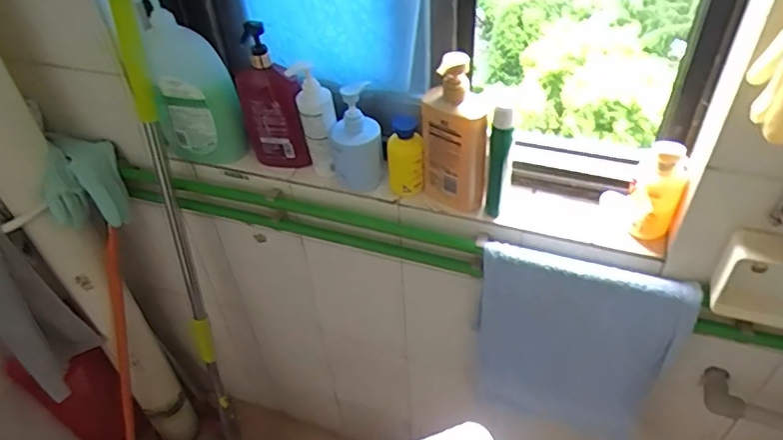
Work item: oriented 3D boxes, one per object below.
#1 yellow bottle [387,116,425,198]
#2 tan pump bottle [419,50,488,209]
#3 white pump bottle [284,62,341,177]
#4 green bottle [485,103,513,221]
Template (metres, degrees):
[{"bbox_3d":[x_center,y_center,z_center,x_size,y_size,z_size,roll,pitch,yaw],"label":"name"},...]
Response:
[{"bbox_3d":[0.021,-0.095,0.857,0.053,0.126,0.038,-6,43,-2],"label":"yellow bottle"},{"bbox_3d":[0.093,-0.120,0.803,0.095,0.253,0.053,23,49,26],"label":"tan pump bottle"},{"bbox_3d":[-0.114,-0.158,0.883,0.060,0.187,0.049,14,46,19],"label":"white pump bottle"},{"bbox_3d":[0.152,-0.084,0.793,0.028,0.176,0.046,4,44,9],"label":"green bottle"}]

